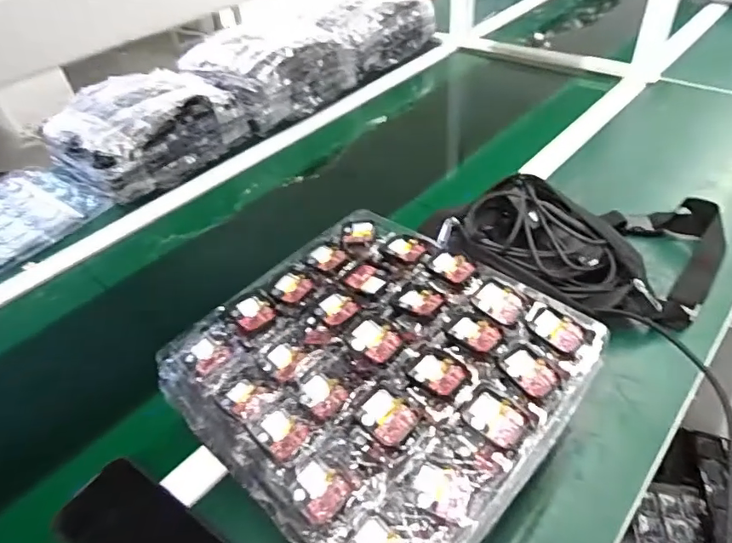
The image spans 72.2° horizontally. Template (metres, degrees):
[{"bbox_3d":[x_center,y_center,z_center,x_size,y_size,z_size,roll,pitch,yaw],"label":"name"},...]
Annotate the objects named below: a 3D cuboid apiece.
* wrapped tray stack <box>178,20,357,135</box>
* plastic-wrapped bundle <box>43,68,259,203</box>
[{"bbox_3d":[-0.207,-0.423,1.056,0.238,0.124,0.300,25,52,30],"label":"wrapped tray stack"},{"bbox_3d":[-0.405,-0.265,0.919,0.243,0.114,0.285,26,52,31],"label":"plastic-wrapped bundle"}]

